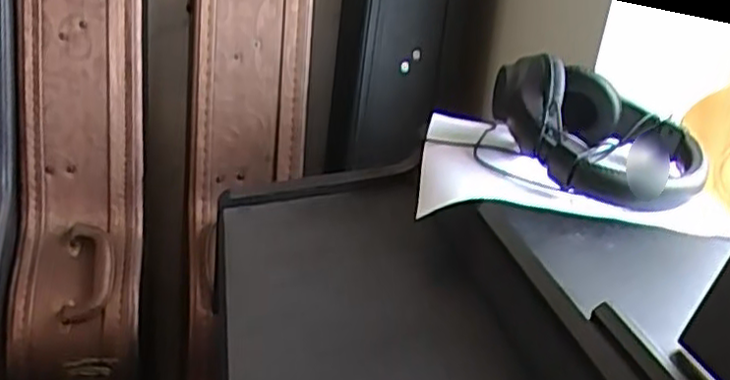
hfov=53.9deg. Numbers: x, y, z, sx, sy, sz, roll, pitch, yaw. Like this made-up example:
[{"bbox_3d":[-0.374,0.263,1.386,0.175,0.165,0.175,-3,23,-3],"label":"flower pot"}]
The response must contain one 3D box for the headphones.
[{"bbox_3d":[0.210,-0.060,0.657,0.192,0.083,0.162,15,23,20],"label":"headphones"}]

